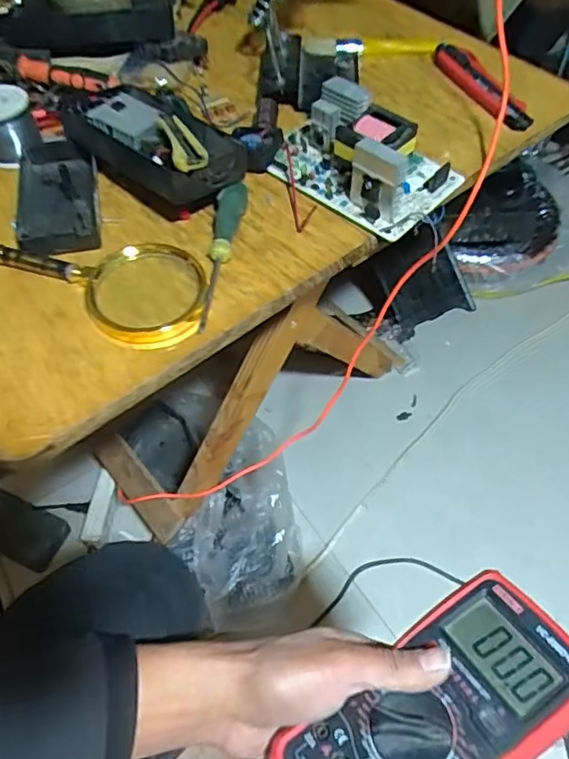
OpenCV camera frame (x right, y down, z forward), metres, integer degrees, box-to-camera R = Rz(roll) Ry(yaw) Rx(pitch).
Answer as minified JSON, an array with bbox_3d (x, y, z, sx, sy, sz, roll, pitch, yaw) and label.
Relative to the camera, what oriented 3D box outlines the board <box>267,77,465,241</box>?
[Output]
[{"bbox_3d":[0.066,-0.202,0.524,0.159,0.054,0.105,35,63,21],"label":"board"}]

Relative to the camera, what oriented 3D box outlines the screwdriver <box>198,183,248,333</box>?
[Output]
[{"bbox_3d":[-0.056,-0.104,0.478,0.023,0.031,0.142,9,56,6],"label":"screwdriver"}]

